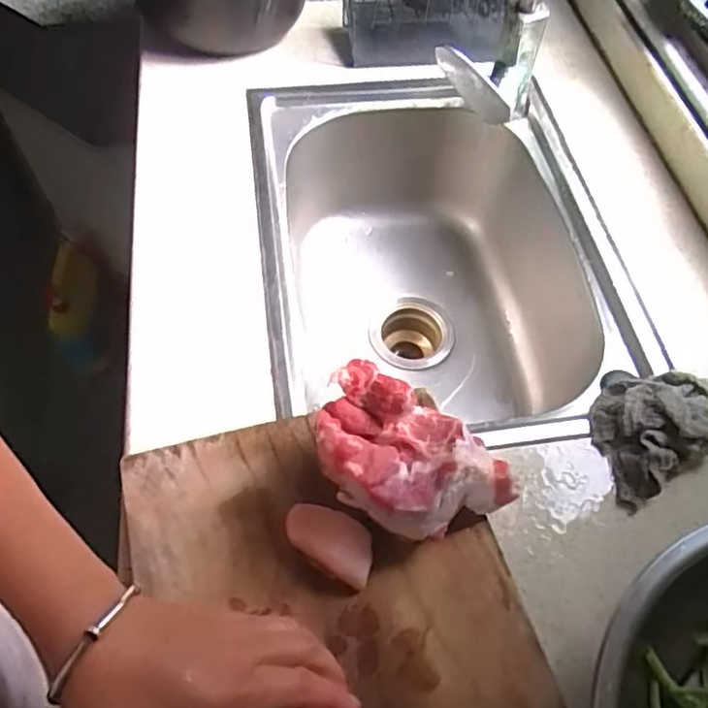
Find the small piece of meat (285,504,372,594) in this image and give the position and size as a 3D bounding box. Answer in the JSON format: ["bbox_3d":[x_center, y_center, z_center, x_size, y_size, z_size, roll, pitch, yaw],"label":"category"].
[{"bbox_3d":[-0.015,0.124,0.418,0.063,0.024,0.034,29,60,16],"label":"small piece of meat"}]

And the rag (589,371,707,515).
[{"bbox_3d":[0.234,0.054,0.507,0.111,0.042,0.094,-31,64,-19],"label":"rag"}]

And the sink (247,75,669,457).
[{"bbox_3d":[0.080,-0.068,0.721,0.347,0.222,0.462,-6,59,-5],"label":"sink"}]

